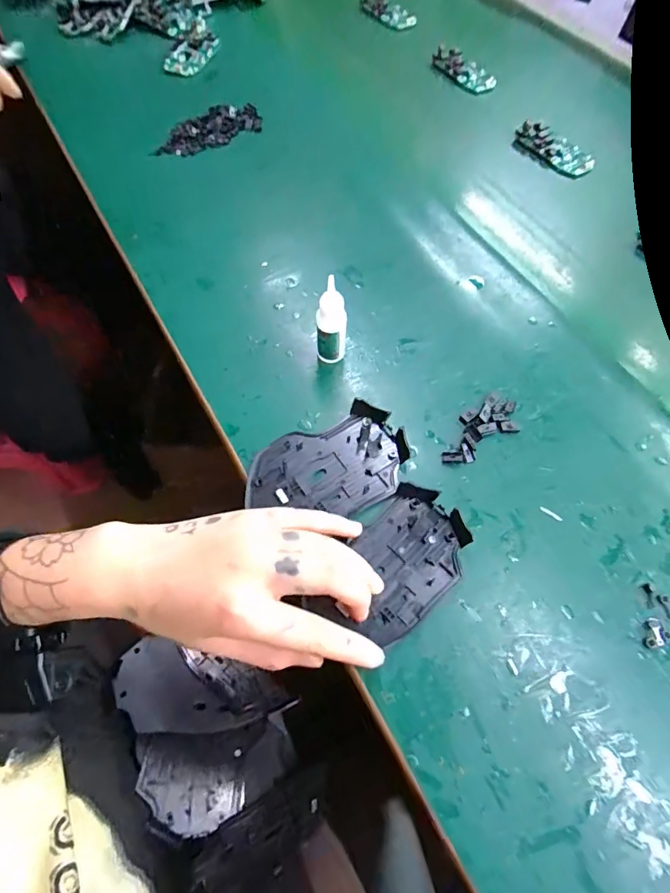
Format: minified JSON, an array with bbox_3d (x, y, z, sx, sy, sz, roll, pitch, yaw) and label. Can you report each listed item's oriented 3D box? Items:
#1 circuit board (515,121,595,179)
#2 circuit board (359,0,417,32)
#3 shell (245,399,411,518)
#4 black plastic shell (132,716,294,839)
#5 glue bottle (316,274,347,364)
[{"bbox_3d":[0.241,-0.328,0.504,0.089,0.013,0.042,34,66,15],"label":"circuit board"},{"bbox_3d":[0.075,-0.621,0.650,0.035,0.019,0.102,-34,68,-18],"label":"circuit board"},{"bbox_3d":[-0.004,0.014,0.315,0.111,0.010,0.070,-22,65,-13],"label":"shell"},{"bbox_3d":[-0.077,0.215,0.299,0.096,0.025,0.053,-5,63,-5],"label":"black plastic shell"},{"bbox_3d":[-0.003,-0.087,0.332,0.020,0.069,0.017,21,63,9],"label":"glue bottle"}]

